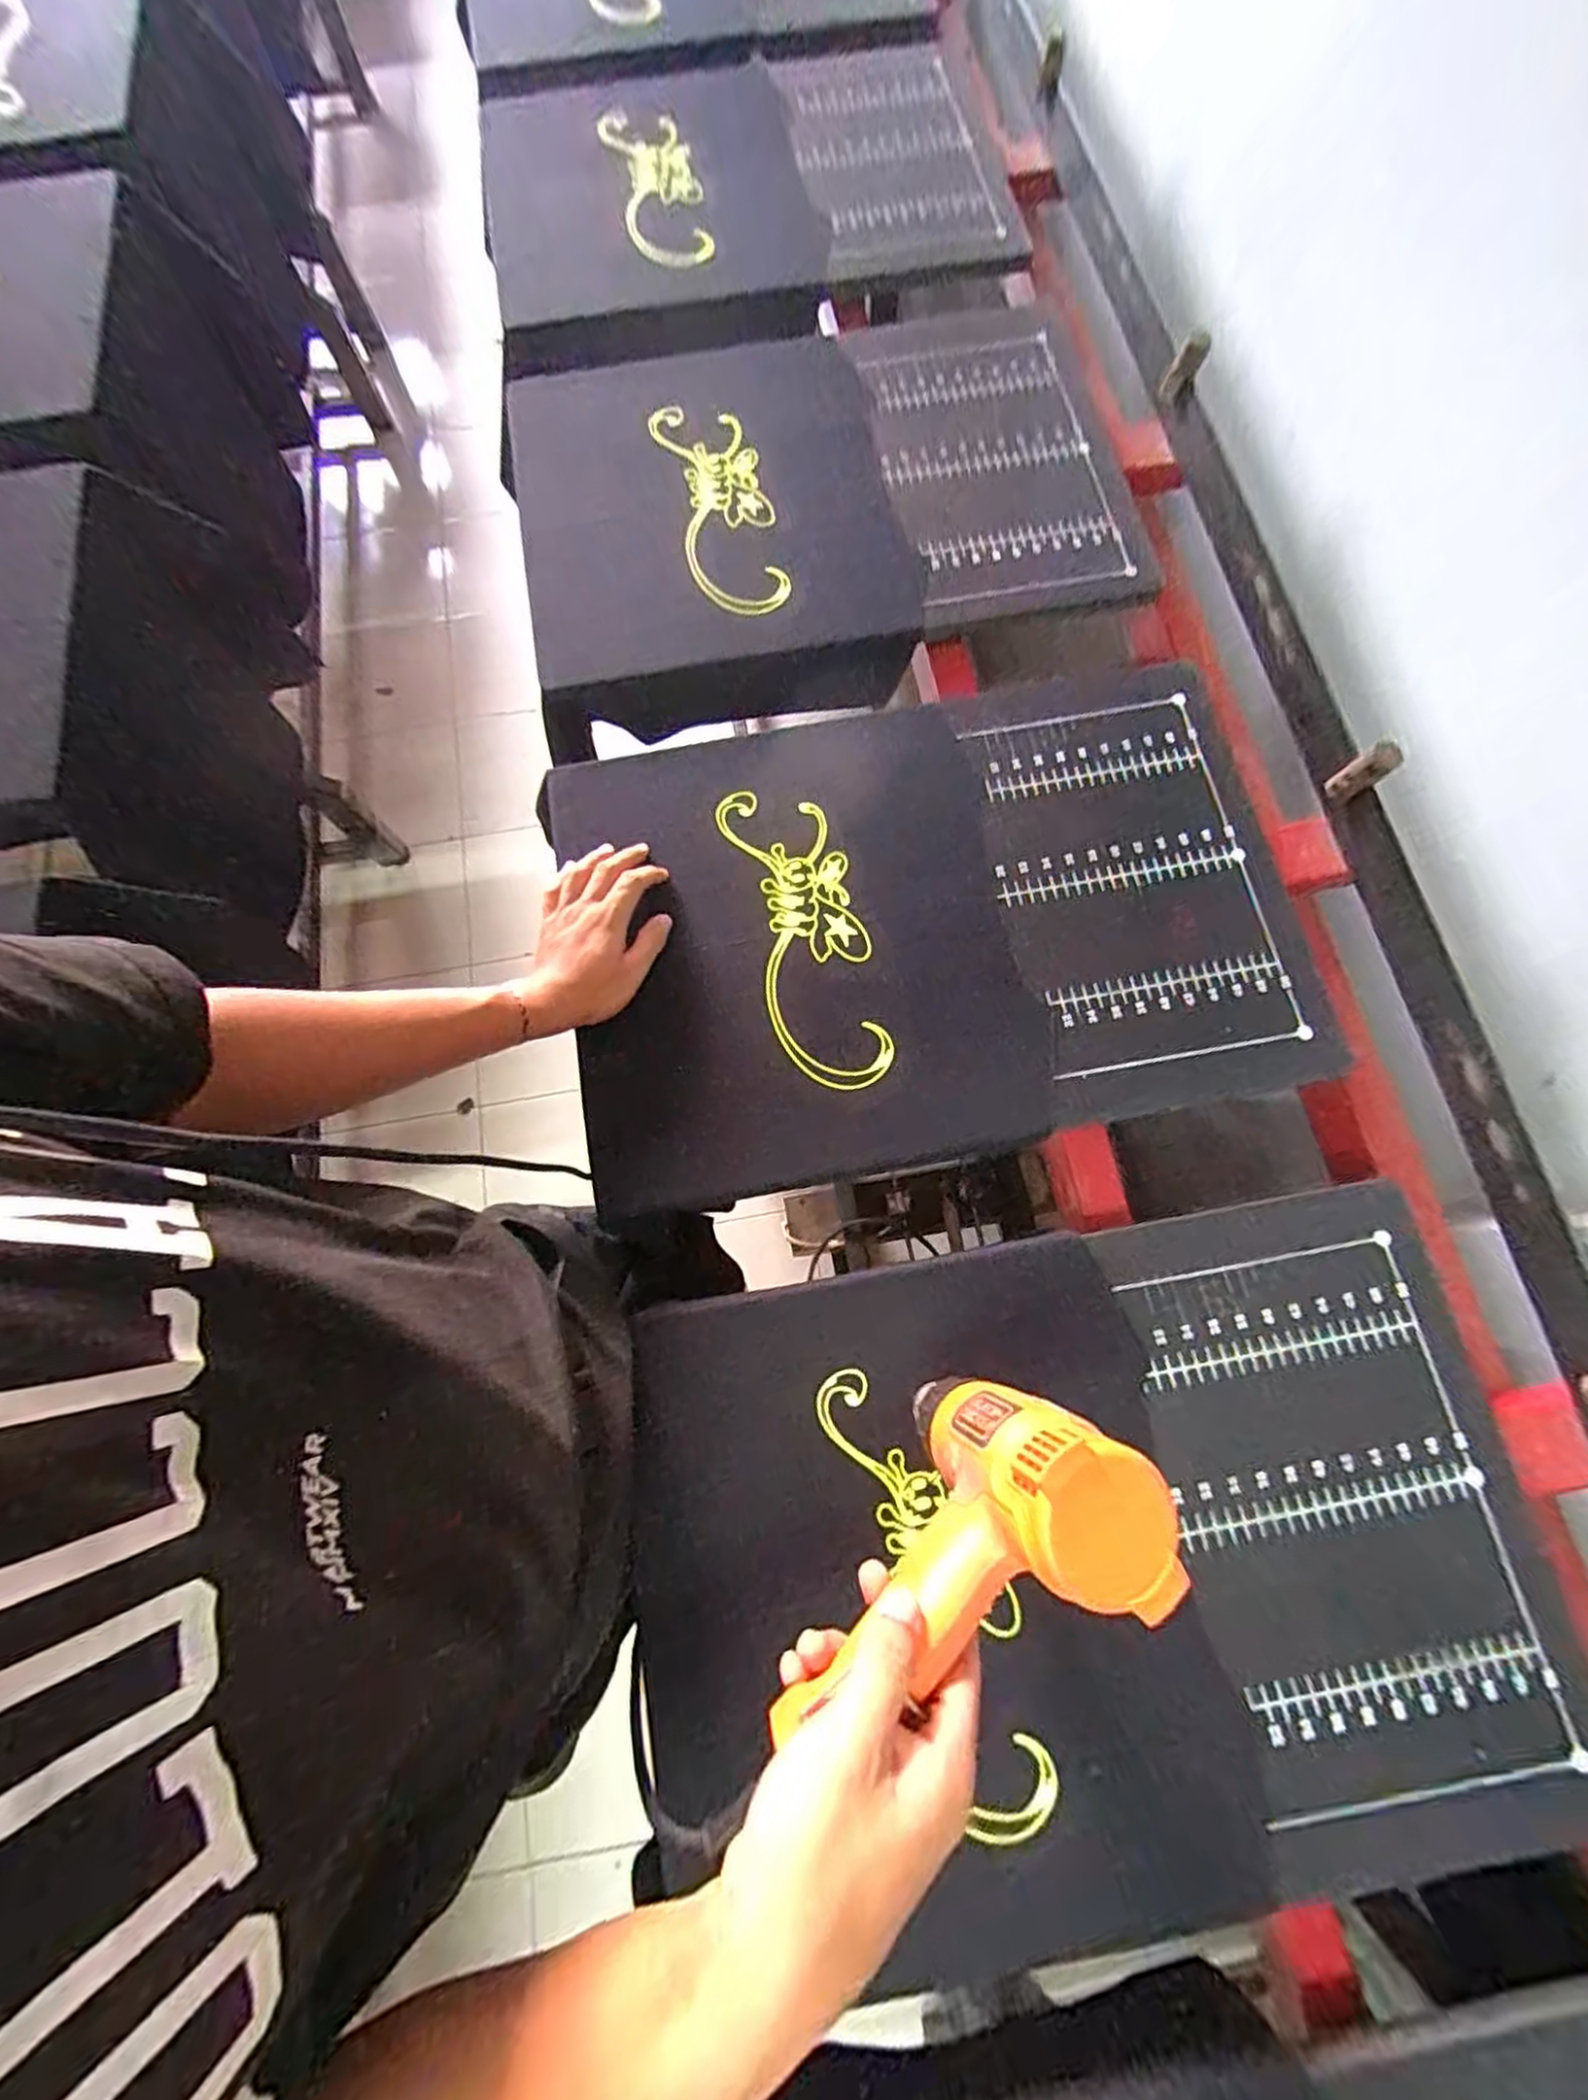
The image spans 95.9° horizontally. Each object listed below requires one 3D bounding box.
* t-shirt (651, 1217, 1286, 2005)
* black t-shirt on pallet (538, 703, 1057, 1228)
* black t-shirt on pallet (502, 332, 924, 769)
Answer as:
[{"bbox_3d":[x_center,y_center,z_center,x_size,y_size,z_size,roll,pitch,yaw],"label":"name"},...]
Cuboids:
[{"bbox_3d":[0.082,0.358,0.479,0.363,0.027,0.401,-10,76,-2],"label":"t-shirt"},{"bbox_3d":[-0.003,-0.090,0.602,0.364,0.034,0.399,-11,76,-3],"label":"black t-shirt on pallet"},{"bbox_3d":[-0.091,-0.534,0.740,0.372,0.085,0.415,-10,76,-3],"label":"black t-shirt on pallet"}]

